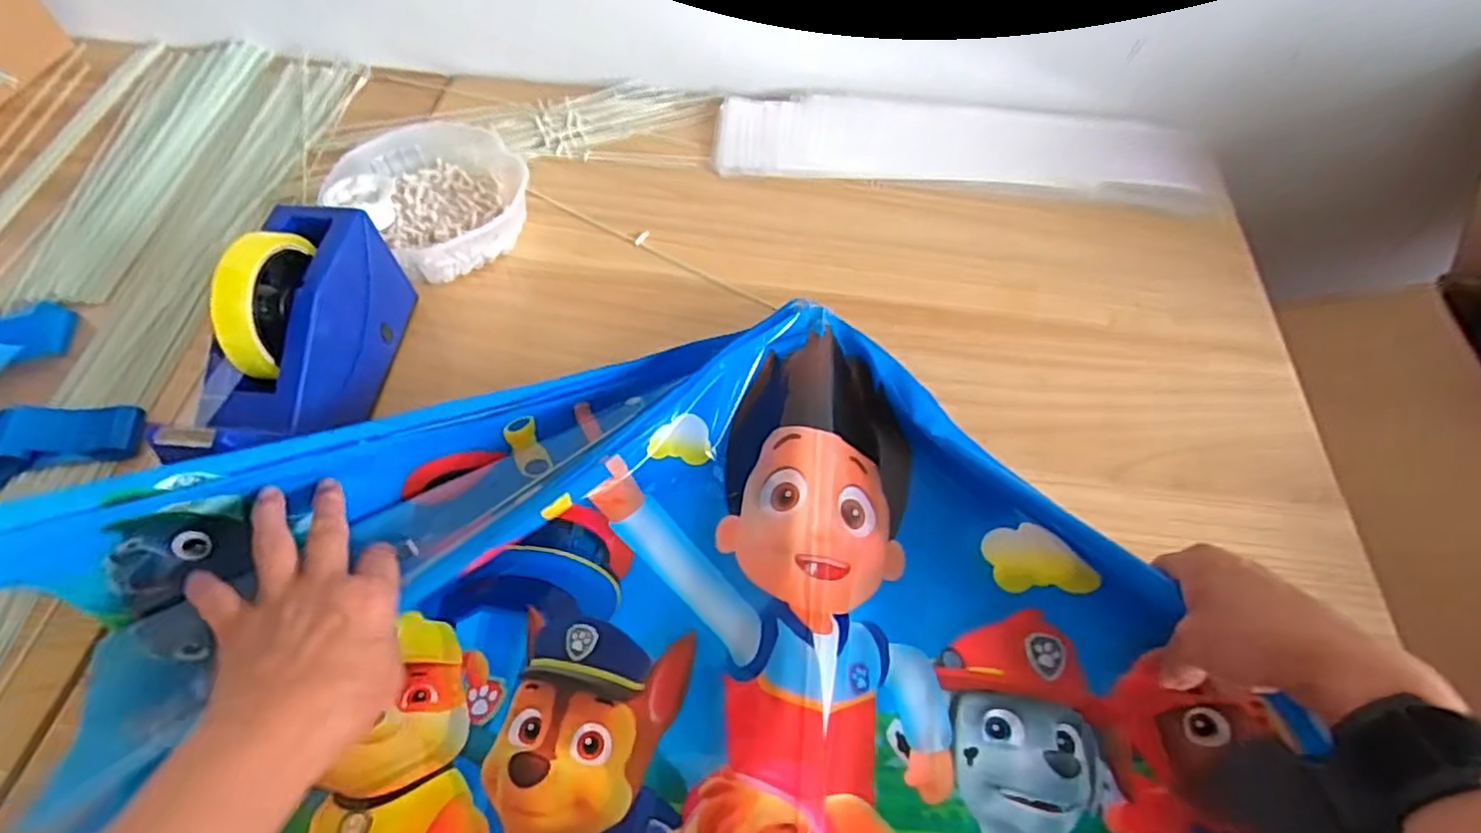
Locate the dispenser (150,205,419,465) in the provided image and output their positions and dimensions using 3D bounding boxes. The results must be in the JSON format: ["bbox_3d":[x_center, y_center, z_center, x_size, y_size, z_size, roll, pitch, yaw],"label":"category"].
[{"bbox_3d":[-0.288,-0.045,0.455,0.064,0.124,0.196,2,56,0],"label":"dispenser"}]

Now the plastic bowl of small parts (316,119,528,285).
[{"bbox_3d":[-0.260,-0.187,0.599,0.144,0.053,0.151,0,56,-1],"label":"plastic bowl of small parts"}]

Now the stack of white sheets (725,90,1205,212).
[{"bbox_3d":[0.218,-0.263,0.678,0.472,0.025,0.113,3,56,1],"label":"stack of white sheets"}]

